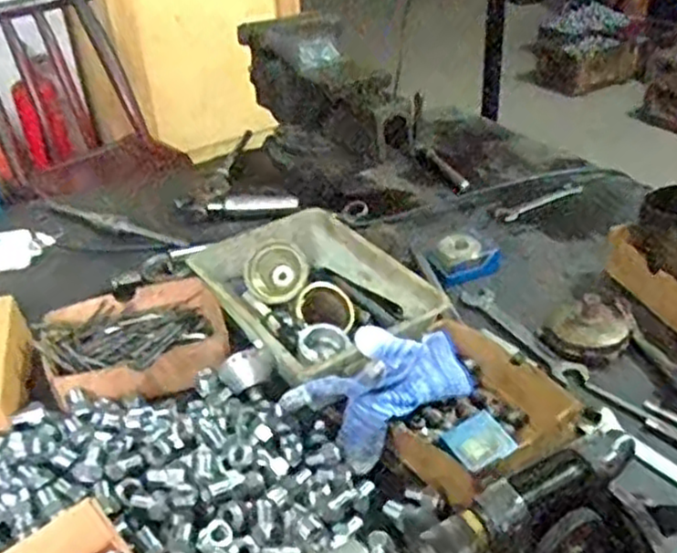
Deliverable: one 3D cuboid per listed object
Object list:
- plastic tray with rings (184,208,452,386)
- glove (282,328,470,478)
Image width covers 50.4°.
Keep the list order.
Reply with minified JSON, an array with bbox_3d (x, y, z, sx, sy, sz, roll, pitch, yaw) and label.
[{"bbox_3d":[-0.027,0.024,0.737,0.170,0.061,0.246,-23,38,-28],"label":"plastic tray with rings"},{"bbox_3d":[0.043,0.085,0.616,0.163,0.075,0.081,-26,39,-31],"label":"glove"}]

